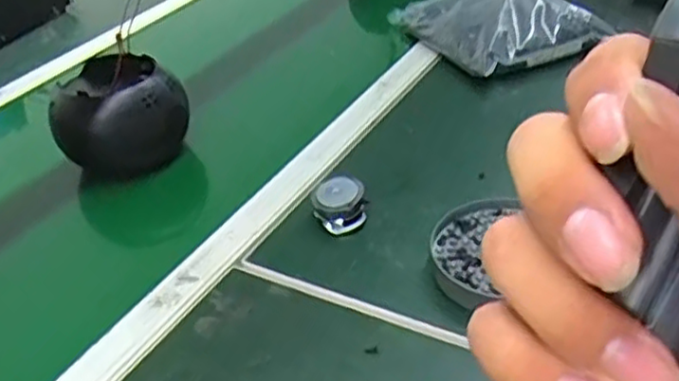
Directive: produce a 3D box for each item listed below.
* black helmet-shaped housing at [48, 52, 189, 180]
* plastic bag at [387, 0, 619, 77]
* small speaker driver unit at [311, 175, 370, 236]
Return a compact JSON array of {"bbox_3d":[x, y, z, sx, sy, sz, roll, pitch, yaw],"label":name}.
[{"bbox_3d":[-0.219,-0.073,0.713,0.117,0.086,0.110,-4,35,3],"label":"black helmet-shaped housing"},{"bbox_3d":[0.198,-0.224,0.888,0.182,0.049,0.225,-17,37,-15],"label":"plastic bag"},{"bbox_3d":[-0.001,0.011,0.600,0.045,0.029,0.049,-1,36,7],"label":"small speaker driver unit"}]

